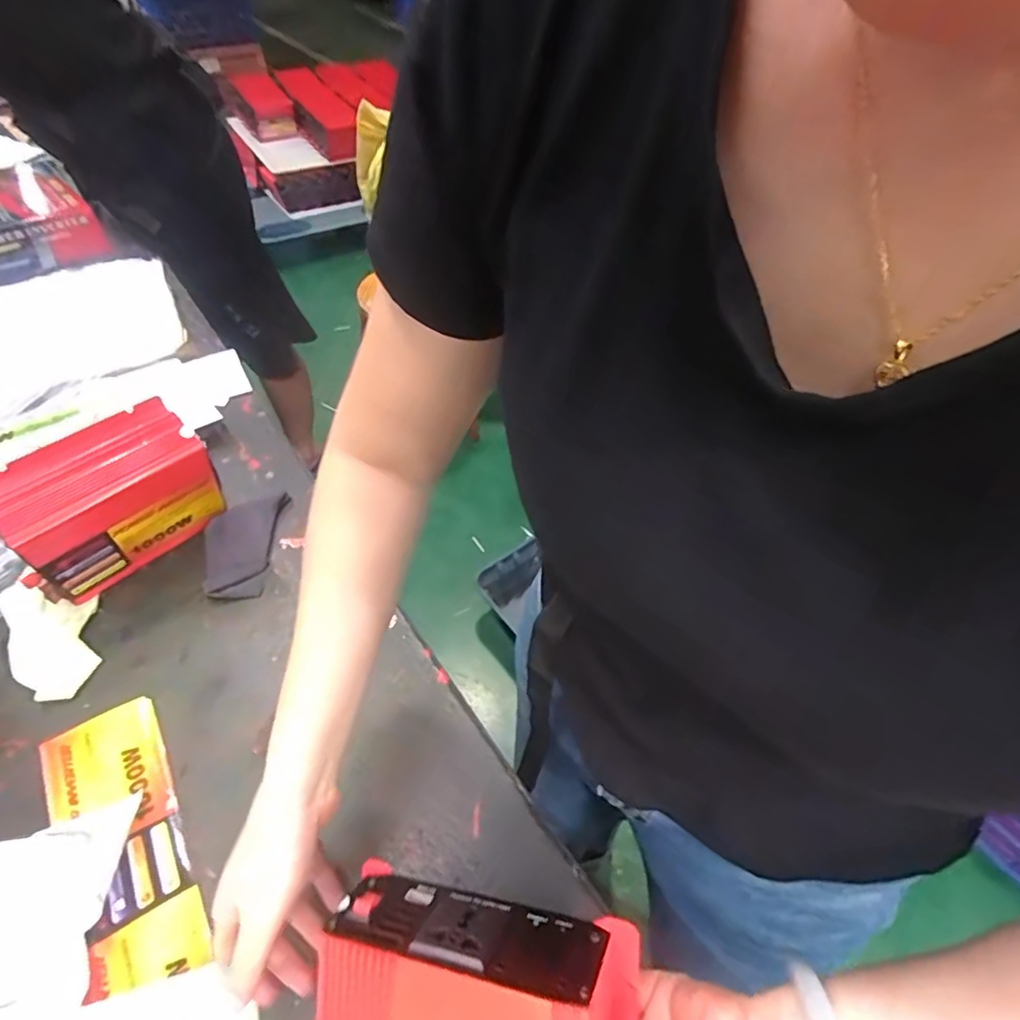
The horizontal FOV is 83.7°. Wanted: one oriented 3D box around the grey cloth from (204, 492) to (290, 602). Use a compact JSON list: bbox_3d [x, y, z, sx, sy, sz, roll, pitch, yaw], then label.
[{"bbox_3d":[-0.292,0.034,0.619,0.062,0.030,0.133,2,50,-2],"label":"grey cloth"}]

